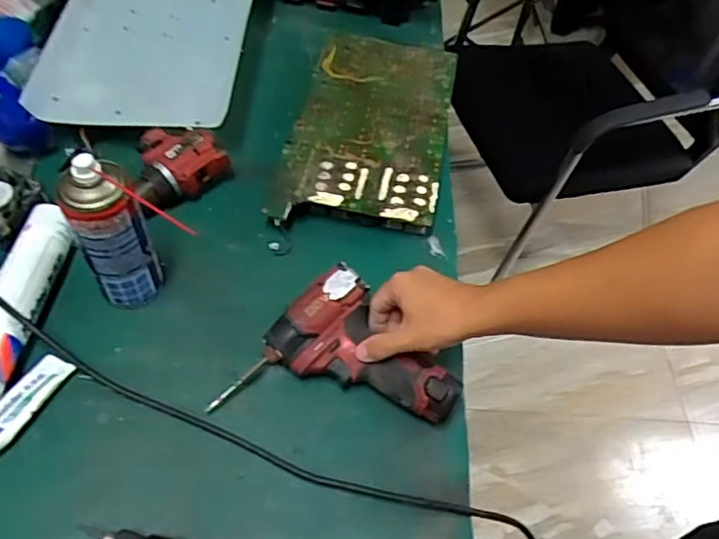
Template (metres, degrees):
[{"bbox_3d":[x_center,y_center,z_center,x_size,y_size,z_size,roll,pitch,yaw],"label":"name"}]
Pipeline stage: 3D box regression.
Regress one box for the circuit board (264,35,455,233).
[{"bbox_3d":[0.017,-0.190,0.795,0.195,0.034,0.370,10,53,2],"label":"circuit board"}]

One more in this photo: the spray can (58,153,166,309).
[{"bbox_3d":[-0.236,-0.033,0.576,0.061,0.185,0.052,-21,58,-19],"label":"spray can"}]

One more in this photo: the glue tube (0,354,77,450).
[{"bbox_3d":[-0.329,0.141,0.552,0.039,0.017,0.147,26,55,13],"label":"glue tube"}]

